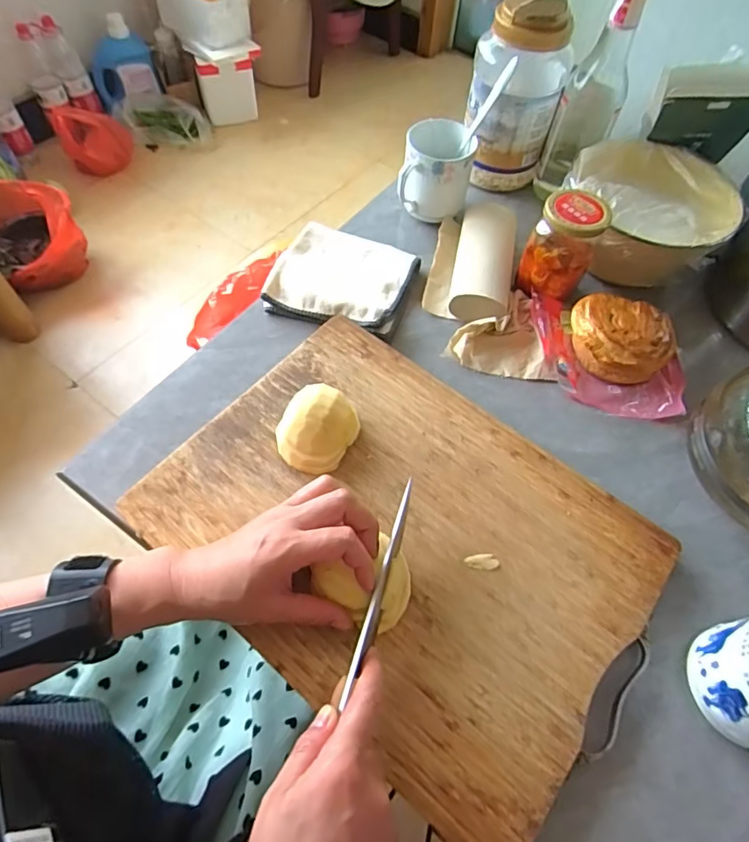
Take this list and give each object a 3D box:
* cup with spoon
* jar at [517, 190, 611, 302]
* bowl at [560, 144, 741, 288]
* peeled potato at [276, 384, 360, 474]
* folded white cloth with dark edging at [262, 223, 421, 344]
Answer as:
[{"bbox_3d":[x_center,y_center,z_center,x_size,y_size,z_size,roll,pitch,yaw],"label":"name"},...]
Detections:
[{"bbox_3d":[0.083,-0.308,0.586,0.088,0.132,0.110,15,60,5],"label":"cup with spoon"},{"bbox_3d":[0.195,-0.182,0.536,0.063,0.088,0.059,2,60,-3],"label":"jar"},{"bbox_3d":[0.298,-0.228,0.578,0.166,0.096,0.168,2,60,-3],"label":"bowl"},{"bbox_3d":[-0.048,0.005,0.433,0.057,0.034,0.067,26,61,11],"label":"peeled potato"},{"bbox_3d":[-0.034,-0.158,0.562,0.144,0.029,0.132,17,60,6],"label":"folded white cloth with dark edging"}]

